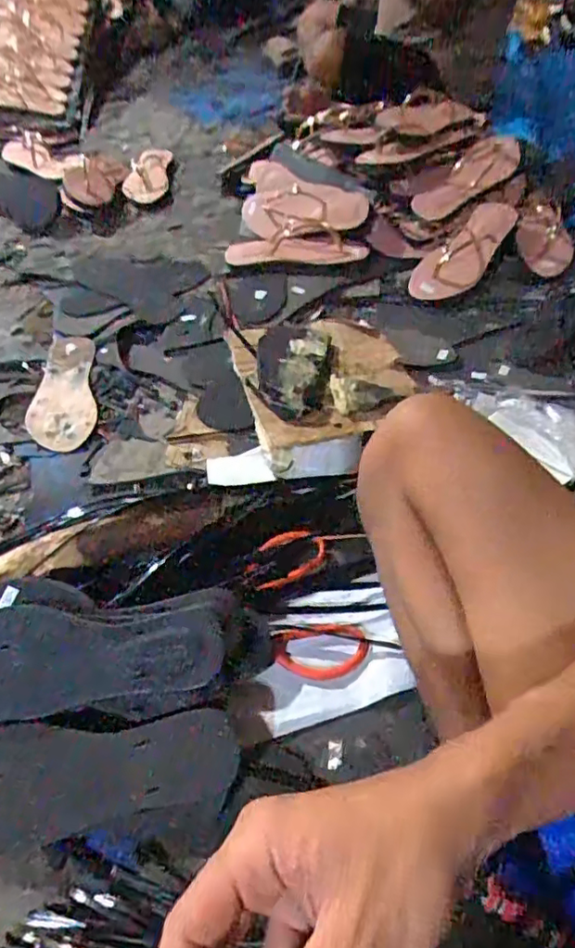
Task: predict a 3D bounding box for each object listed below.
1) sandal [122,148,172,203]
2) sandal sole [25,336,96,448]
[{"bbox_3d":[-0.272,-0.605,1.195,0.079,0.041,0.144,12,65,10],"label":"sandal"},{"bbox_3d":[-0.318,-0.118,0.846,0.089,0.008,0.231,-10,52,-7],"label":"sandal sole"}]

